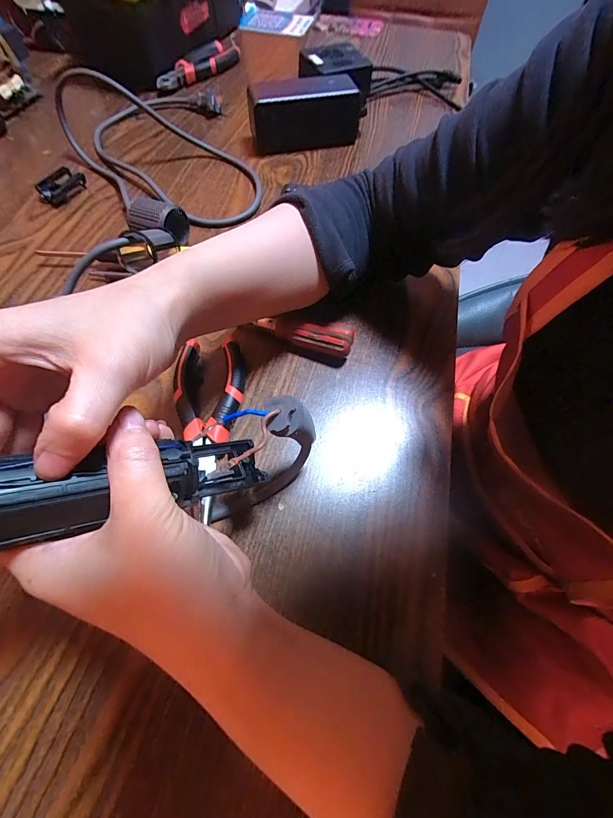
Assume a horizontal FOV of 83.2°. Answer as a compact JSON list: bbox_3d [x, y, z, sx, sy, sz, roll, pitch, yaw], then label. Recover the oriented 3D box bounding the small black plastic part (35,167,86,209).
[{"bbox_3d":[-0.274,-0.248,0.384,0.023,0.023,0.049,34,66,15],"label":"small black plastic part"}]

